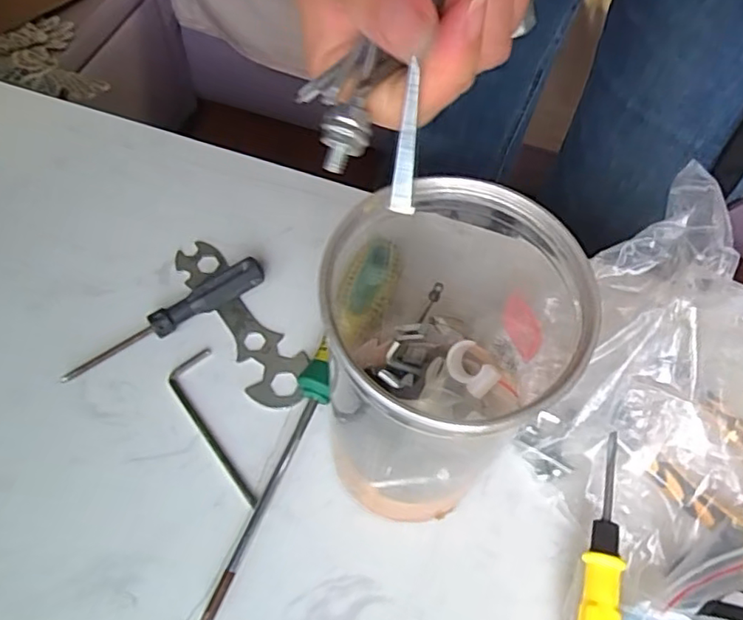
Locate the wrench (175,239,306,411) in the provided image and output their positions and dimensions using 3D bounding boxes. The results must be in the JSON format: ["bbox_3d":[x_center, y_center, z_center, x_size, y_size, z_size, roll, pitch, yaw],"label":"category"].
[{"bbox_3d":[-0.083,0.007,0.362,0.038,0.004,0.129,-35,68,-20],"label":"wrench"}]

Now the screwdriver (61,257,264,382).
[{"bbox_3d":[-0.124,0.003,0.351,0.124,0.021,0.020,-29,65,-17],"label":"screwdriver"}]

